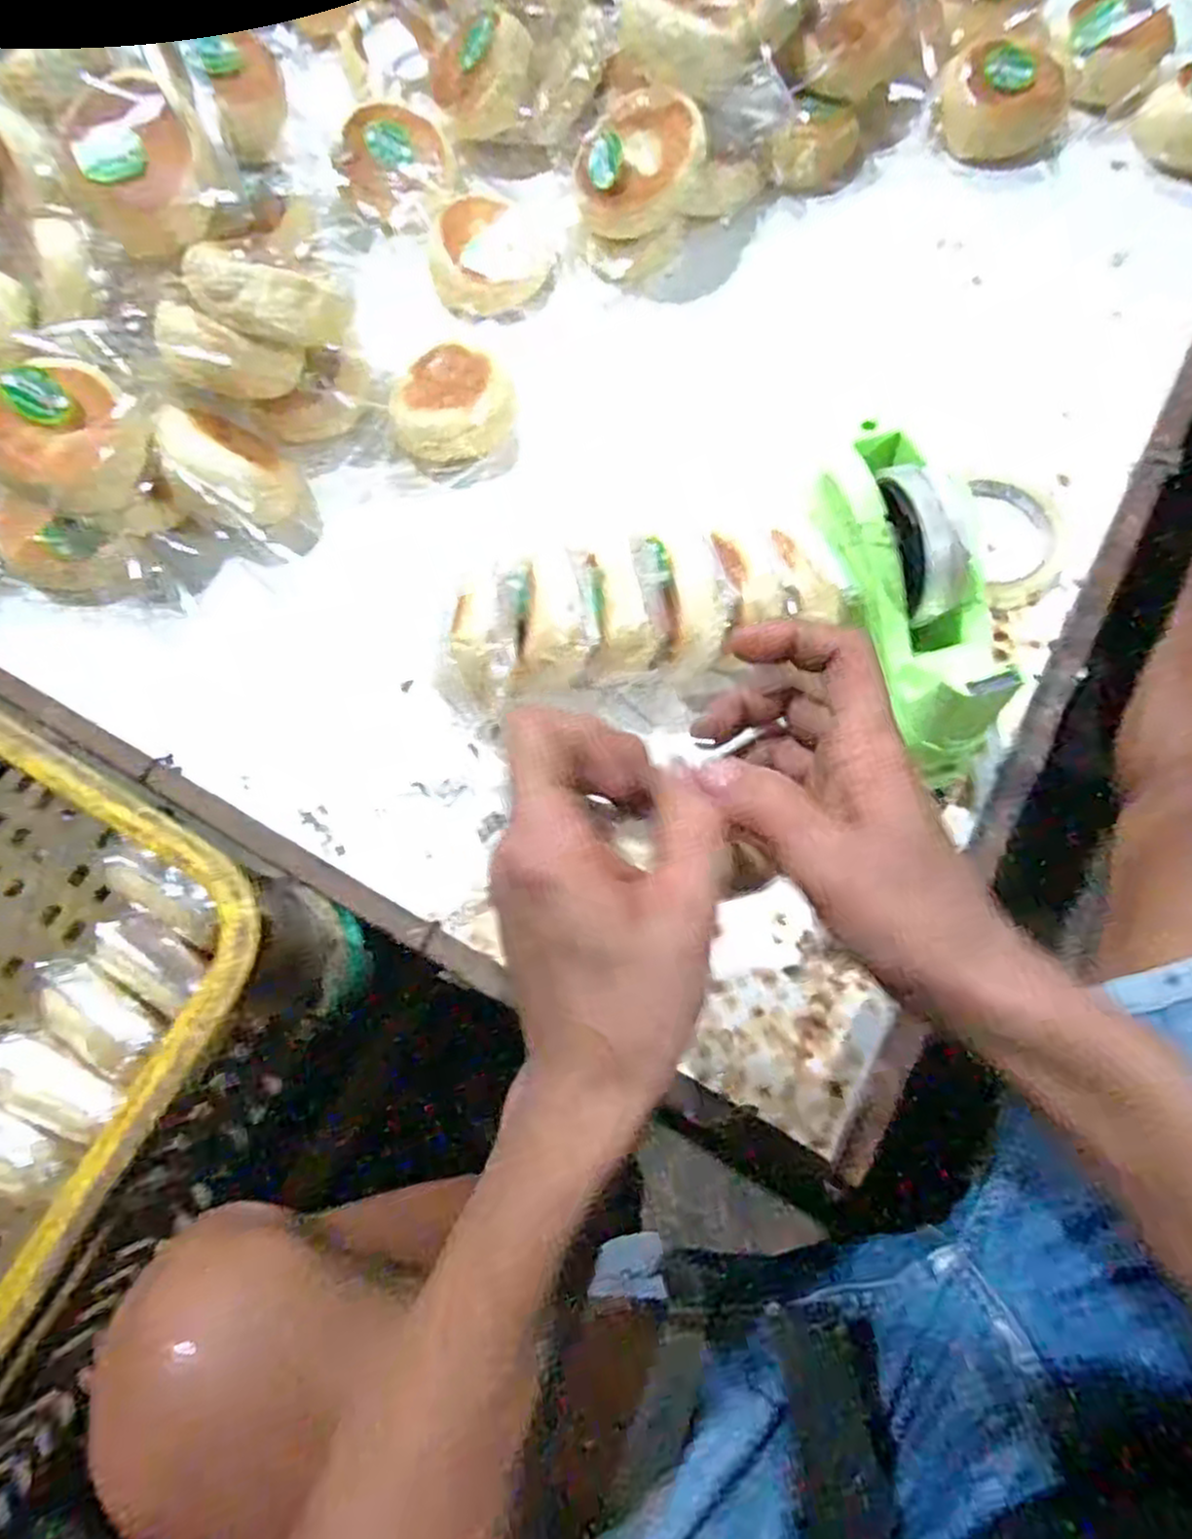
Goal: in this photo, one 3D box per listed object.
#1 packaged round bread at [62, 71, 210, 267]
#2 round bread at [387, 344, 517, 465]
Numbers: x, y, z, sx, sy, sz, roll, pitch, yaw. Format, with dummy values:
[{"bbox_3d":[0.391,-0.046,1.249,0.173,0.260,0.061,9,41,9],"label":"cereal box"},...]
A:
[{"bbox_3d":[-0.284,-0.379,0.482,0.085,0.044,0.087,0,76,2],"label":"packaged round bread"},{"bbox_3d":[-0.099,-0.254,0.544,0.082,0.039,0.079,-1,74,3],"label":"round bread"}]

